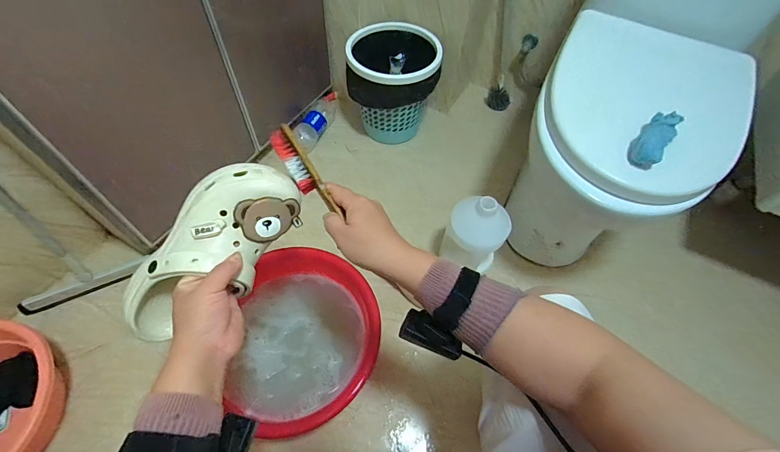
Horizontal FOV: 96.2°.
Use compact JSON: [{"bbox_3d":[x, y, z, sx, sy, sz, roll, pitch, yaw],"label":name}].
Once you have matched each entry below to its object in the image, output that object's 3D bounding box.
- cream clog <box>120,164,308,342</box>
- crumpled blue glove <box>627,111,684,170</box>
[{"bbox_3d":[-0.222,0.033,0.423,0.258,0.076,0.112,-44,66,-4],"label":"cream clog"},{"bbox_3d":[0.436,-0.145,0.577,0.048,0.043,0.116,37,62,21],"label":"crumpled blue glove"}]

